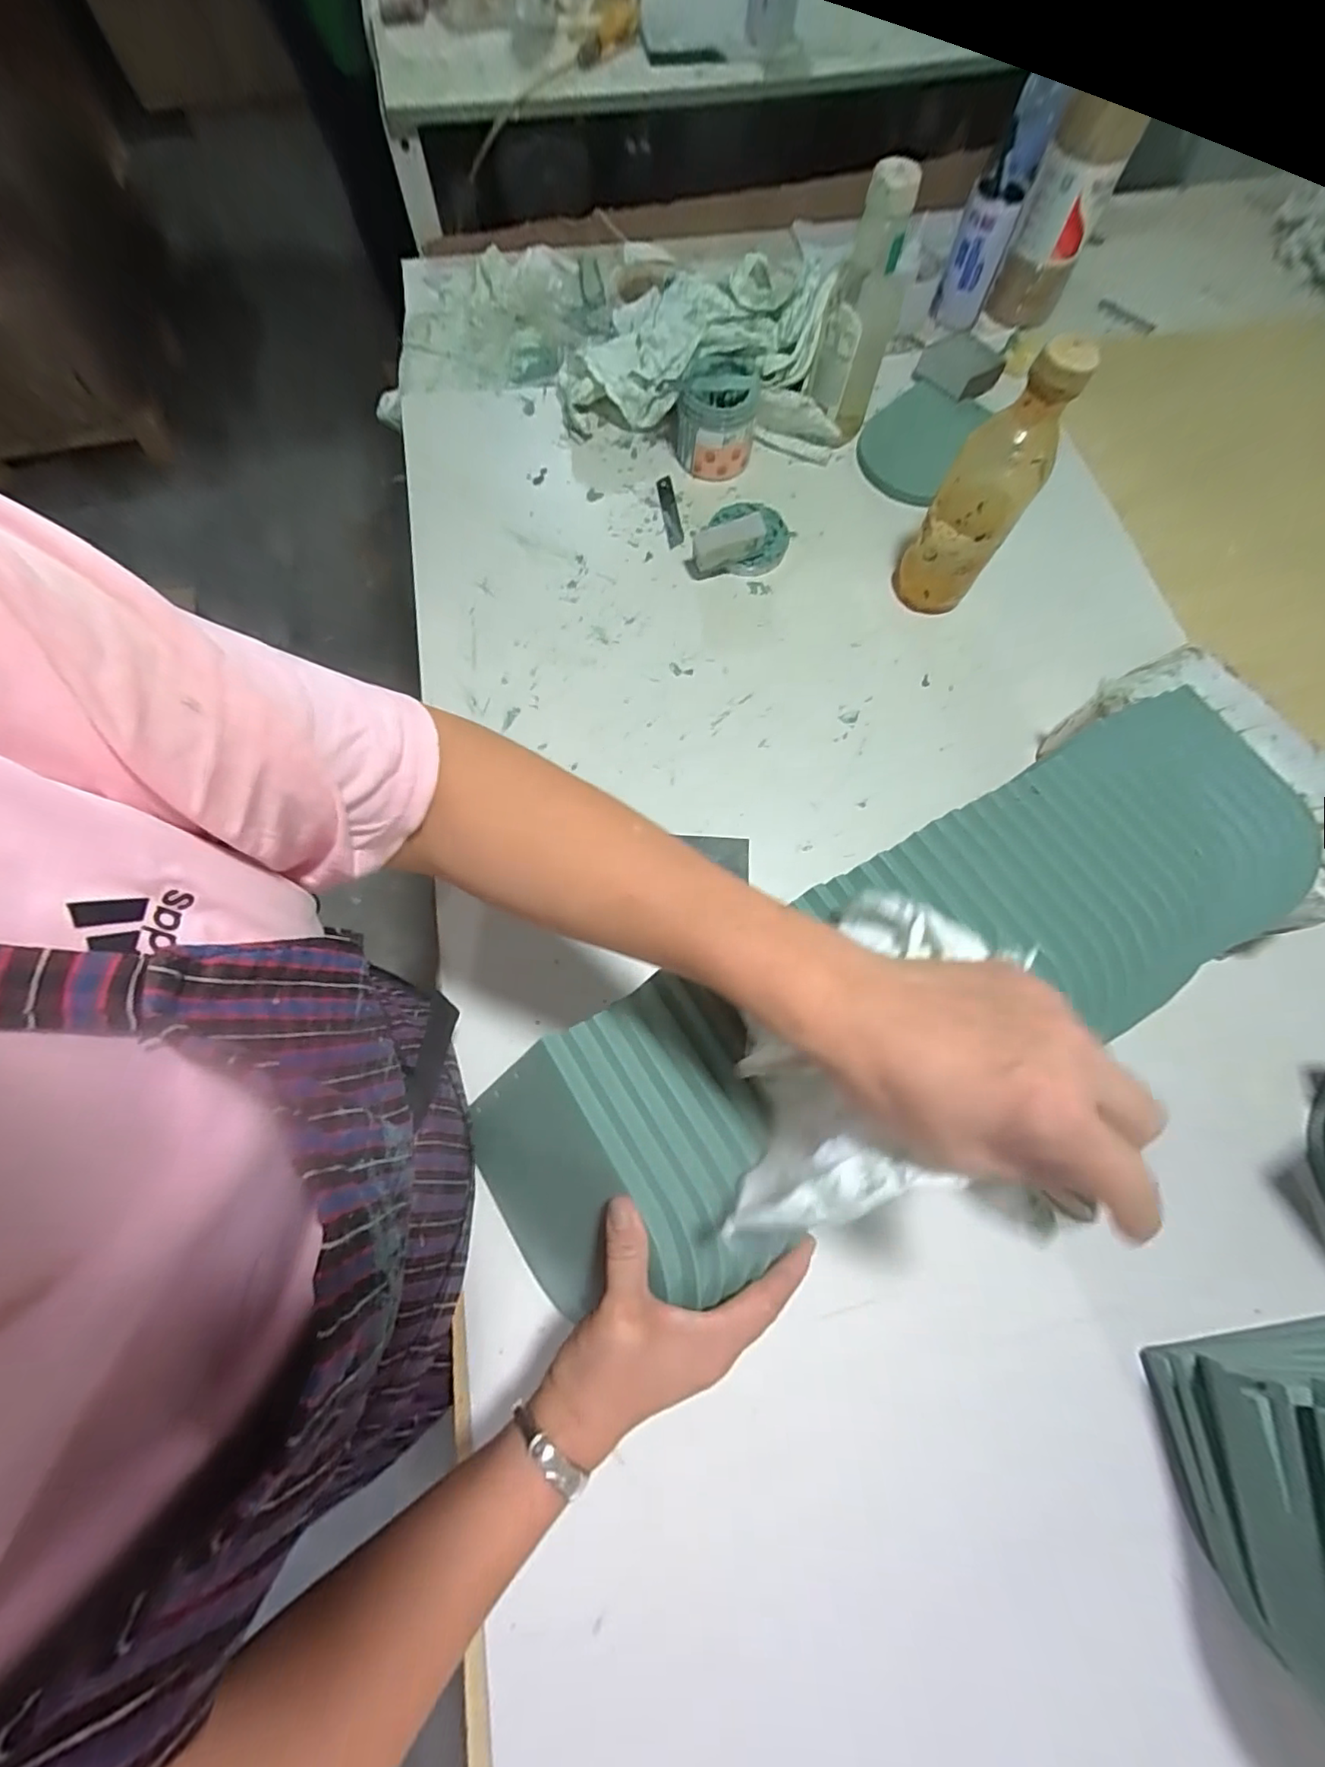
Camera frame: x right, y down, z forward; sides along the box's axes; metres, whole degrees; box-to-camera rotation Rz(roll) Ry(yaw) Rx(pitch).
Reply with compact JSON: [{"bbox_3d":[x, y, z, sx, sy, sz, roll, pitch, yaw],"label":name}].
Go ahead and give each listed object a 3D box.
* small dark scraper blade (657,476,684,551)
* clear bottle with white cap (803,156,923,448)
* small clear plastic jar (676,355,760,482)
[{"bbox_3d":[0.008,-0.395,0.619,0.018,0.005,0.101,-8,73,-4],"label":"small dark scraper blade"},{"bbox_3d":[0.187,-0.535,0.561,0.062,0.200,0.072,22,74,6],"label":"clear bottle with white cap"},{"bbox_3d":[0.055,-0.475,0.605,0.079,0.076,0.072,0,73,-1],"label":"small clear plastic jar"}]

